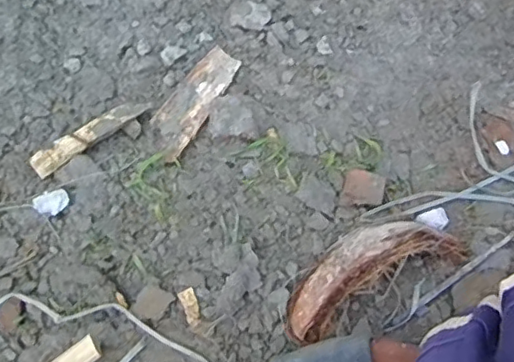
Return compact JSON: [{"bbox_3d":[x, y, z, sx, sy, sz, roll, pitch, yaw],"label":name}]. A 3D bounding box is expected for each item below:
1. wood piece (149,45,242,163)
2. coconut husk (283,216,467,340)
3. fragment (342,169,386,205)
[{"bbox_3d":[-0.082,-0.106,0.773,0.055,0.011,0.165,36,71,-4],"label":"wood piece"},{"bbox_3d":[0.124,0.087,0.634,0.217,0.062,0.075,-27,66,-14],"label":"coconut husk"},{"bbox_3d":[0.129,0.008,0.707,0.049,0.020,0.038,9,62,4],"label":"fragment"}]

